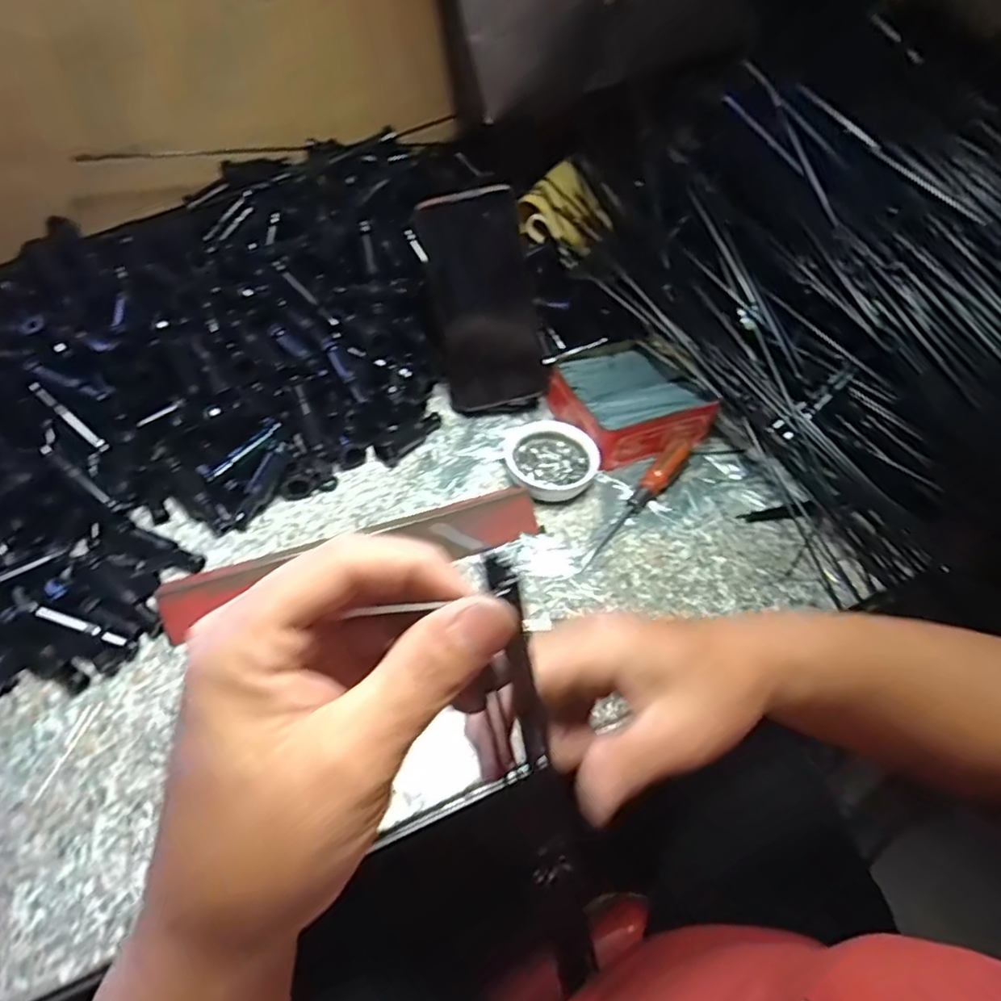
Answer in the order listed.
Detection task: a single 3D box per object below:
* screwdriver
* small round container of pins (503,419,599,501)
[{"bbox_3d":[0.109,-0.001,0.503,0.021,0.021,0.147,34,69,21],"label":"screwdriver"},{"bbox_3d":[0.040,-0.032,0.519,0.074,0.026,0.076,2,50,-3],"label":"small round container of pins"}]

